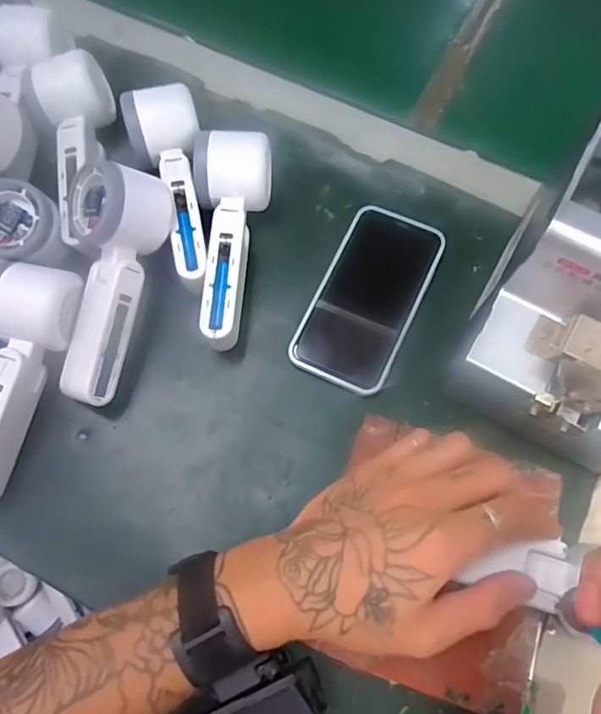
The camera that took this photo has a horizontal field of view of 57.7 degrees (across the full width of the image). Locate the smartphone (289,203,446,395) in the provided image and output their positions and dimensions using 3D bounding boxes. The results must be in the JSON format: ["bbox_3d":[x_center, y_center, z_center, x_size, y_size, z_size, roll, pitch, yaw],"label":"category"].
[{"bbox_3d":[0.052,-0.047,0.416,0.074,0.010,0.145,24,75,9],"label":"smartphone"}]

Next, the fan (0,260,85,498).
[{"bbox_3d":[-0.199,0.018,0.377,0.054,0.052,0.165,11,73,5],"label":"fan"}]

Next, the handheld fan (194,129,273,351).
[{"bbox_3d":[-0.051,-0.089,0.407,0.052,0.056,0.156,1,73,2],"label":"handheld fan"}]

